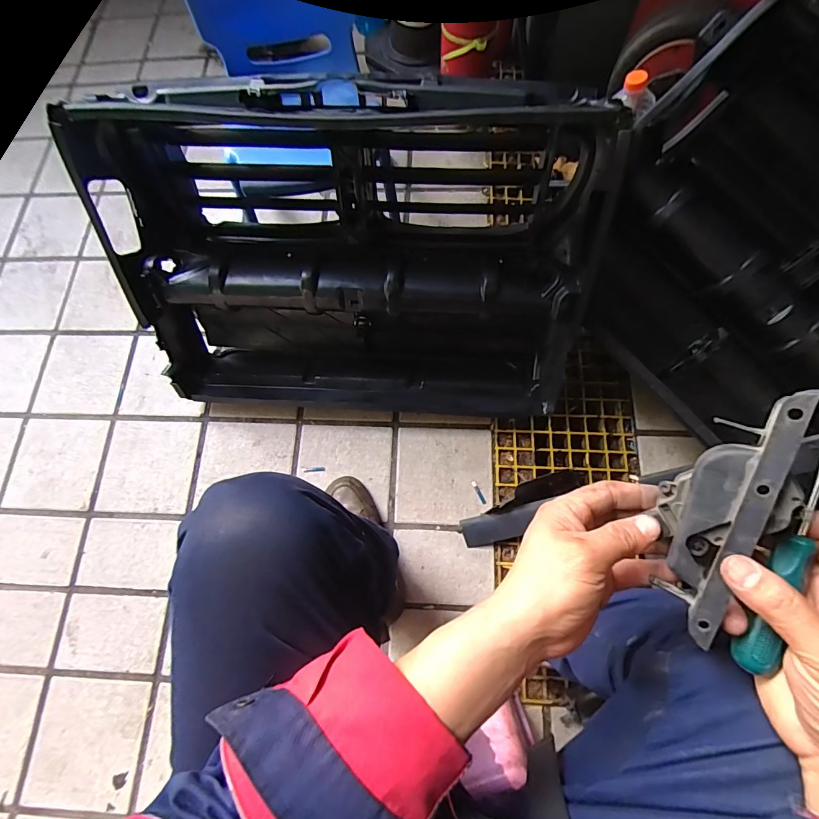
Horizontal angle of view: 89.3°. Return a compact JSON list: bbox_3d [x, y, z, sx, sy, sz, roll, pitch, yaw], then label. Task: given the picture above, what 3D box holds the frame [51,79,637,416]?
[{"bbox_3d":[-0.096,-0.249,0.741,0.752,0.463,0.379,2,74,3],"label":"frame"}]

